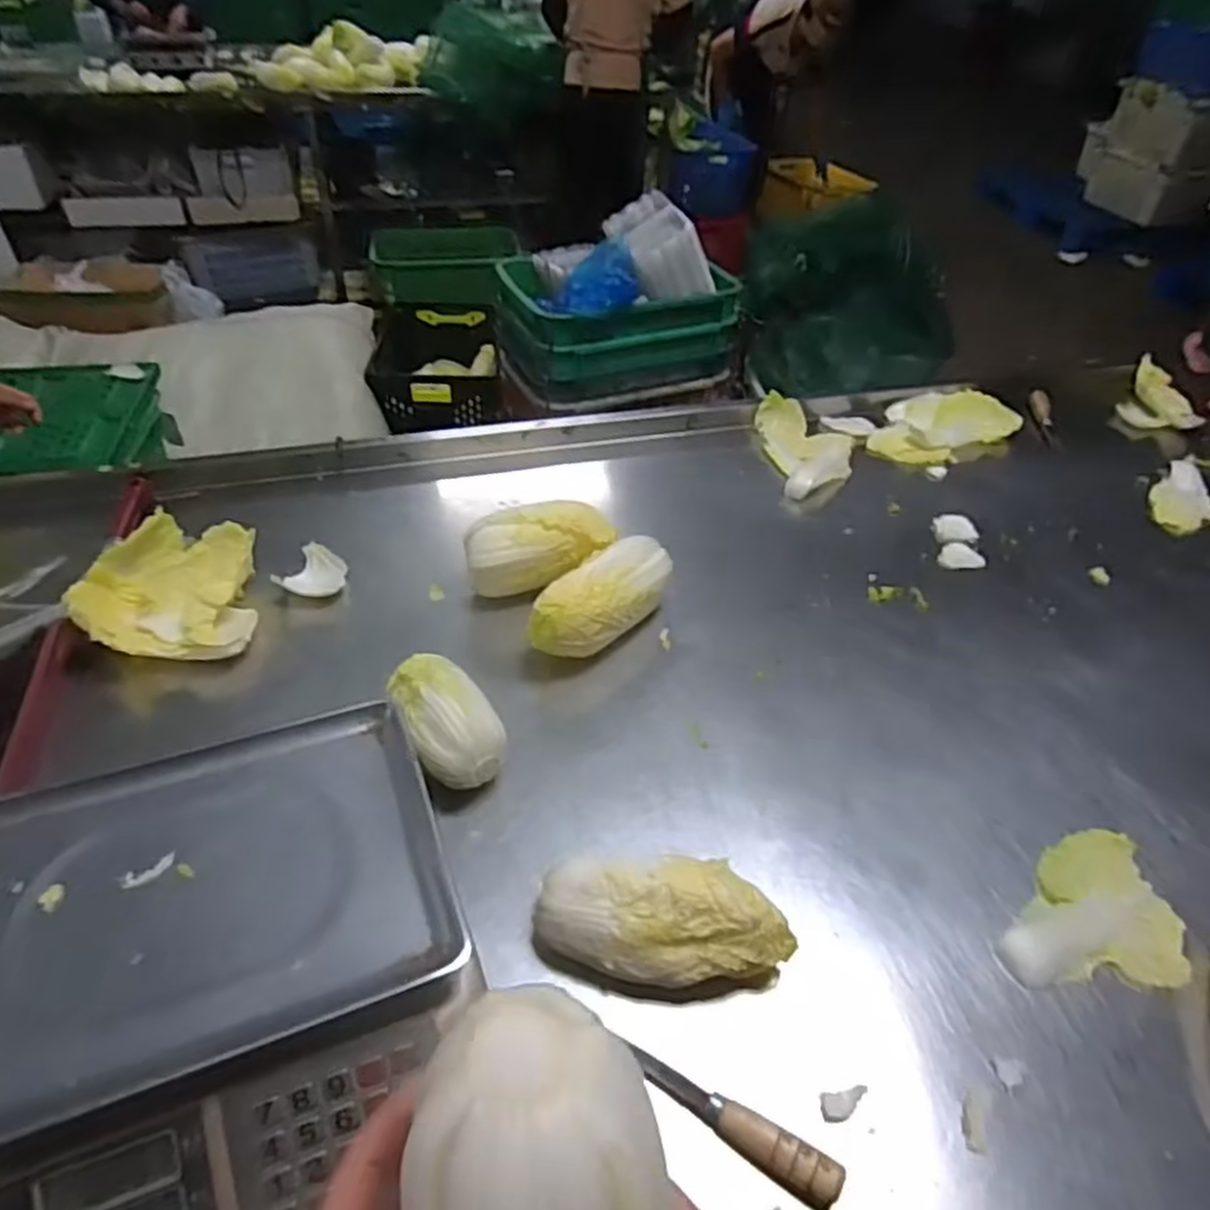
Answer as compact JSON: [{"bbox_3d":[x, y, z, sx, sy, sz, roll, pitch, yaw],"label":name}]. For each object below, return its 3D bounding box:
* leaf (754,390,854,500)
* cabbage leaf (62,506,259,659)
[{"bbox_3d":[0.313,-0.240,1.179,0.138,0.042,0.240,-4,45,-8],"label":"leaf"},{"bbox_3d":[-0.471,-0.021,0.869,0.172,0.077,0.208,3,44,0],"label":"cabbage leaf"}]

